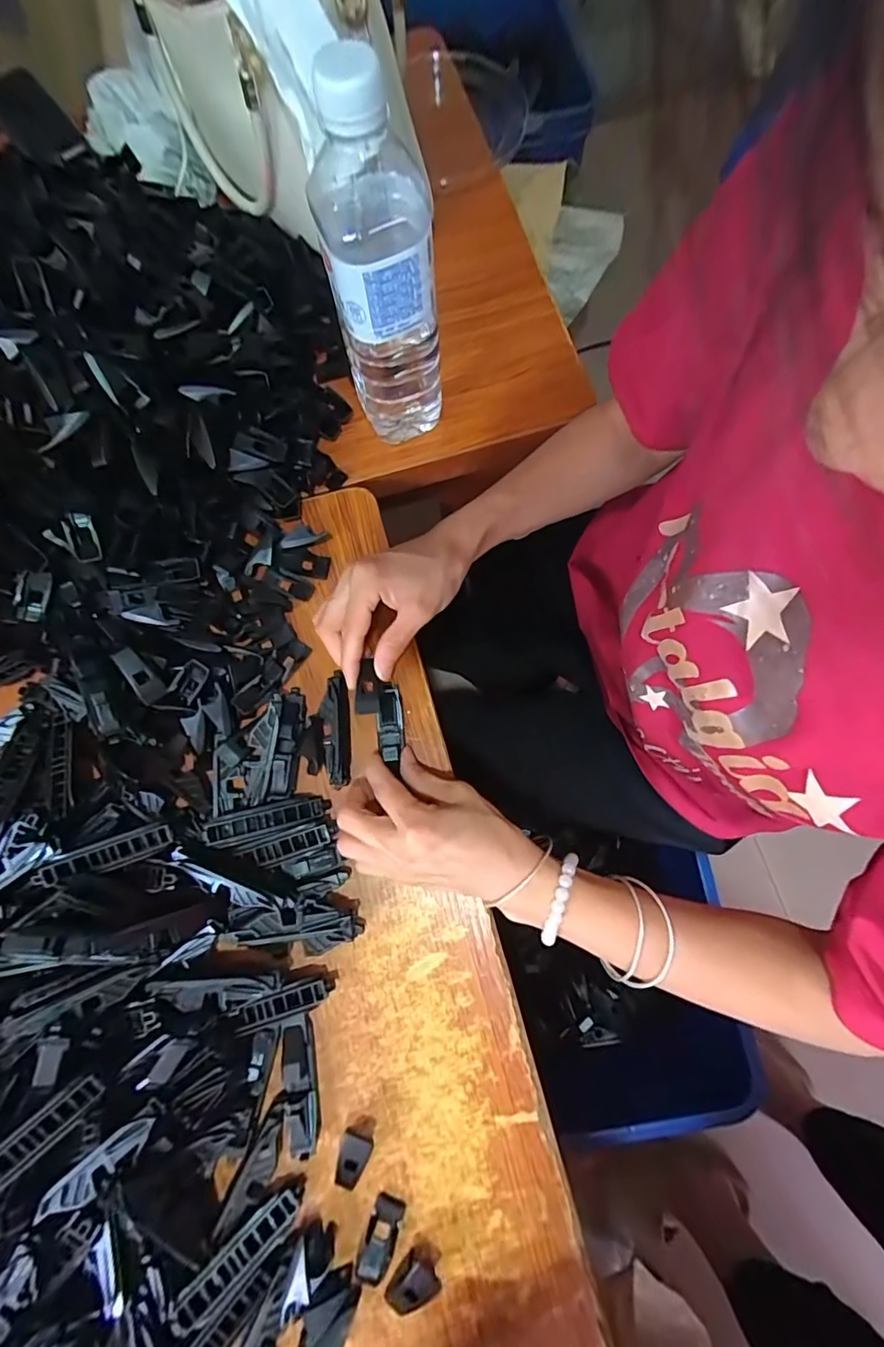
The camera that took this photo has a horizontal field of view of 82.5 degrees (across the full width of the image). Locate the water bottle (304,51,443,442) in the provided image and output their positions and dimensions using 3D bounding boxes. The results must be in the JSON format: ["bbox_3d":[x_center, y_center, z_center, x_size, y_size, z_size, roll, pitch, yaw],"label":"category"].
[{"bbox_3d":[-0.038,-0.247,0.327,0.063,0.218,0.060,0,77,1],"label":"water bottle"}]

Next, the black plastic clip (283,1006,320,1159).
[{"bbox_3d":[-0.089,0.256,0.316,0.018,0.015,0.079,-9,77,-1],"label":"black plastic clip"}]

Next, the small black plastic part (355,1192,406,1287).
[{"bbox_3d":[-0.038,0.342,0.304,0.019,0.006,0.046,21,78,6],"label":"small black plastic part"}]

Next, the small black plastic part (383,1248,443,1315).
[{"bbox_3d":[-0.019,0.355,0.292,0.015,0.023,0.038,44,82,10],"label":"small black plastic part"}]

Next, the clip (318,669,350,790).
[{"bbox_3d":[-0.078,0.041,0.361,0.020,0.011,0.079,-4,77,0],"label":"clip"}]

